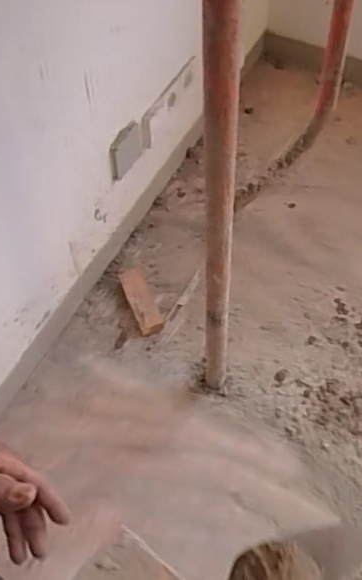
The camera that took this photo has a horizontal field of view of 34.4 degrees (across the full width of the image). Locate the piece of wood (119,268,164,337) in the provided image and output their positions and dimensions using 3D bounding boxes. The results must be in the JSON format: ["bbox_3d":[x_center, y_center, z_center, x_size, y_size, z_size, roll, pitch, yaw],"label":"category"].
[{"bbox_3d":[-0.099,0.019,1.440,0.064,0.053,0.196,-19,60,-10],"label":"piece of wood"}]

